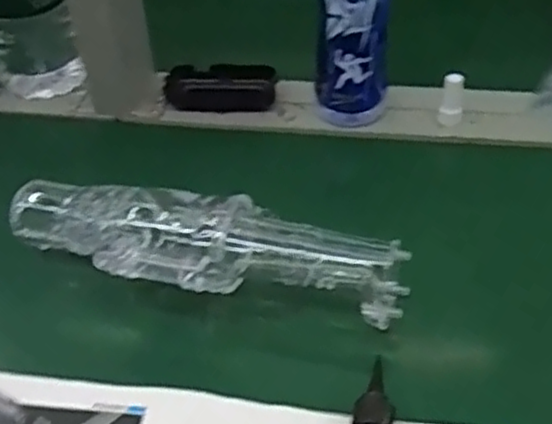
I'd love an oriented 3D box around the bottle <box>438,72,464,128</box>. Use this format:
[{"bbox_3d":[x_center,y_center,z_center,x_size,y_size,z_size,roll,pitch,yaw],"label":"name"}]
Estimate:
[{"bbox_3d":[0.165,-0.104,0.666,0.021,0.051,0.016,11,45,14],"label":"bottle"}]

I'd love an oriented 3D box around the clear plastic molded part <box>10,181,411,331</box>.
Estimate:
[{"bbox_3d":[-0.058,0.027,0.522,0.293,0.060,0.088,12,46,15],"label":"clear plastic molded part"}]

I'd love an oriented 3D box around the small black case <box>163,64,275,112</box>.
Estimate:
[{"bbox_3d":[-0.053,-0.127,0.723,0.106,0.033,0.048,5,44,8],"label":"small black case"}]

